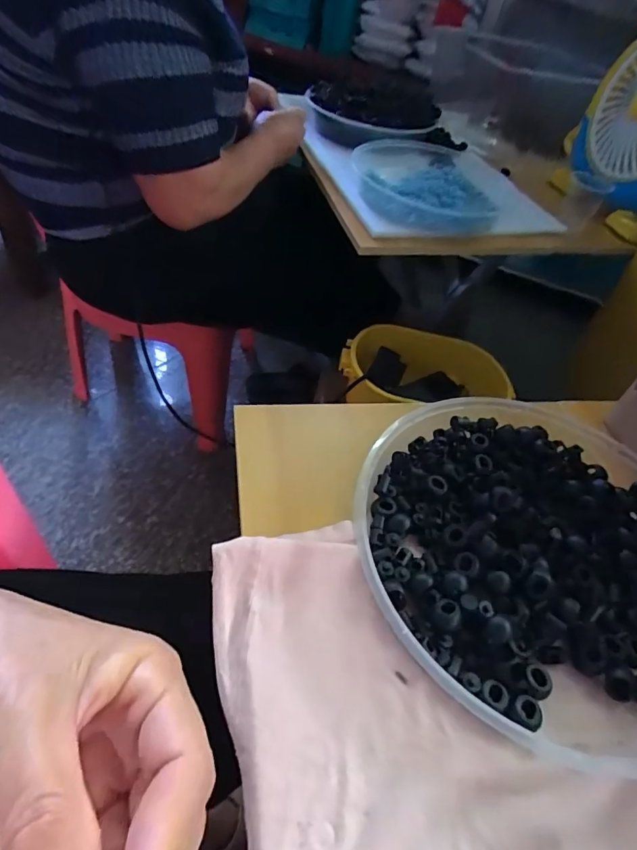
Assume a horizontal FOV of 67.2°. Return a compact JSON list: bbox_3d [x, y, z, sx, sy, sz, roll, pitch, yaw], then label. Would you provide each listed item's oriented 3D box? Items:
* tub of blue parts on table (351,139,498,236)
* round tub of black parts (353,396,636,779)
[{"bbox_3d":[0.155,-0.363,0.725,0.212,0.054,0.260,9,48,-5],"label":"tub of blue parts on table"},{"bbox_3d":[0.148,0.077,0.306,0.237,0.037,0.227,6,48,-7],"label":"round tub of black parts"}]

